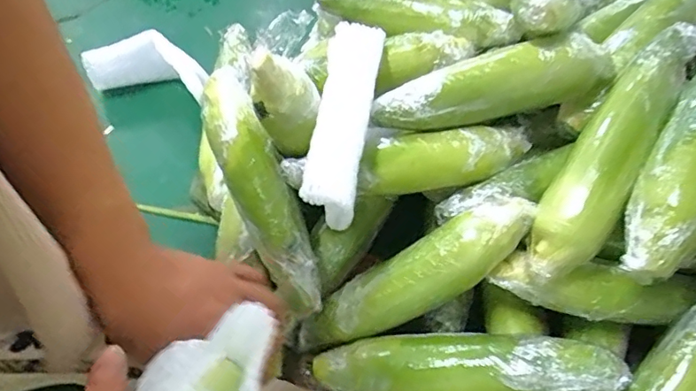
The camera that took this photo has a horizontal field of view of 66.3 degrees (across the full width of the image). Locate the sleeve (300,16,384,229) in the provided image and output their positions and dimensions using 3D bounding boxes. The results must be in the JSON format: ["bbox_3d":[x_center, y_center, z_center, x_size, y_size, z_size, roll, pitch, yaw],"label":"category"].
[{"bbox_3d":[-0.003,-0.071,0.466,0.049,0.038,0.208,6,53,1],"label":"sleeve"}]

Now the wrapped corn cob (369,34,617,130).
[{"bbox_3d":[0.121,-0.096,0.463,0.197,0.050,0.052,-12,53,9],"label":"wrapped corn cob"}]

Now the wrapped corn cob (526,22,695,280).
[{"bbox_3d":[0.208,-0.039,0.413,0.055,0.041,0.226,30,85,18],"label":"wrapped corn cob"}]

